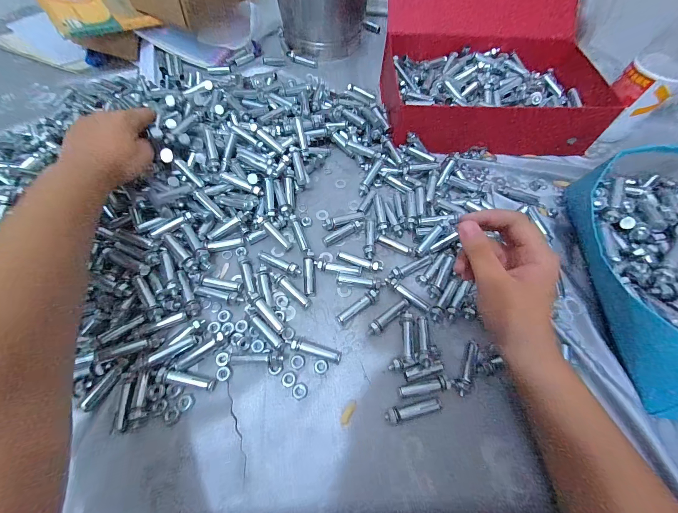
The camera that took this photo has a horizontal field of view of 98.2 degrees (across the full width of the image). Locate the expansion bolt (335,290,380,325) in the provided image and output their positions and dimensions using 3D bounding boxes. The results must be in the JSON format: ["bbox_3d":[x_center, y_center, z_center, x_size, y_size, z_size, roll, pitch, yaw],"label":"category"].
[{"bbox_3d":[0.021,0.054,0.316,0.054,0.013,0.013,-30,67,-17],"label":"expansion bolt"}]

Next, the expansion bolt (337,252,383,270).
[{"bbox_3d":[0.024,0.005,0.340,0.054,0.010,0.010,19,63,8],"label":"expansion bolt"}]

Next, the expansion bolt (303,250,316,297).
[{"bbox_3d":[-0.033,0.019,0.333,0.013,0.012,0.052,-4,62,-5],"label":"expansion bolt"}]

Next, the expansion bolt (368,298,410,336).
[{"bbox_3d":[0.053,0.063,0.312,0.054,0.012,0.013,-39,70,-20],"label":"expansion bolt"}]

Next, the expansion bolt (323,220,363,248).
[{"bbox_3d":[0.006,-0.029,0.358,0.053,0.012,0.012,-32,67,-18],"label":"expansion bolt"}]

